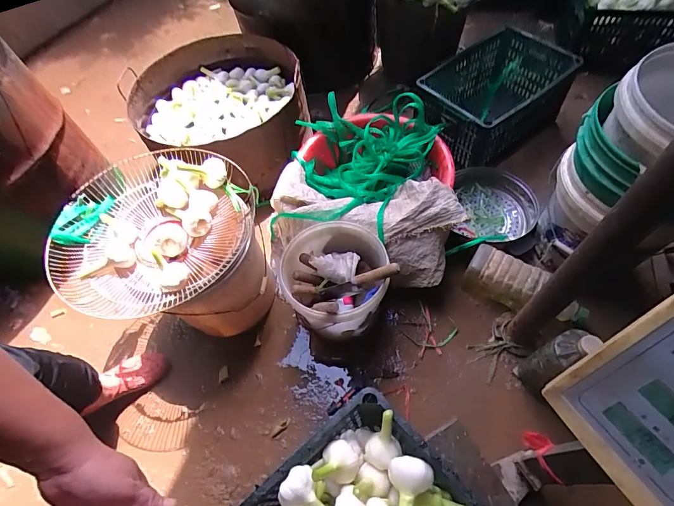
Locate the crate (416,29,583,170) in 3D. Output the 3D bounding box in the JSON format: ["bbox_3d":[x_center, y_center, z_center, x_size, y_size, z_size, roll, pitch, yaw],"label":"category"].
[{"bbox_3d":[0.501,-0.489,1.219,0.427,0.287,0.301,-40,65,-17],"label":"crate"}]

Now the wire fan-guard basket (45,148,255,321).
[{"bbox_3d":[-0.384,-0.047,0.811,0.367,0.108,0.421,38,69,23],"label":"wire fan-guard basket"}]

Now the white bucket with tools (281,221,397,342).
[{"bbox_3d":[0.008,0.076,0.926,0.244,0.261,0.238,-2,60,3],"label":"white bucket with tools"}]

